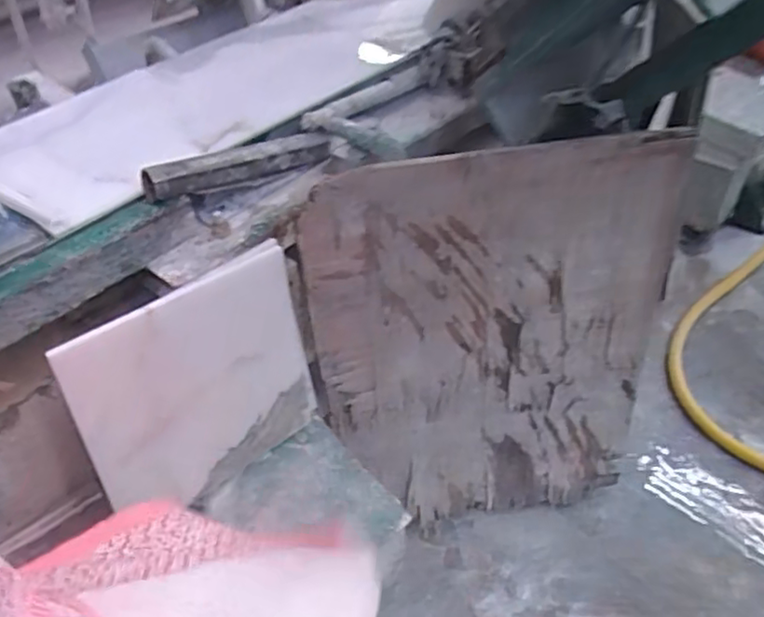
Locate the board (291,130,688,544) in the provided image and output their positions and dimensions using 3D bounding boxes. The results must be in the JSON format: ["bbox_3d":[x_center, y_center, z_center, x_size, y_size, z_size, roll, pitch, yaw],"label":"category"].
[{"bbox_3d":[0.174,0.097,1.059,0.538,0.732,0.029,-7,37,-4],"label":"board"}]

